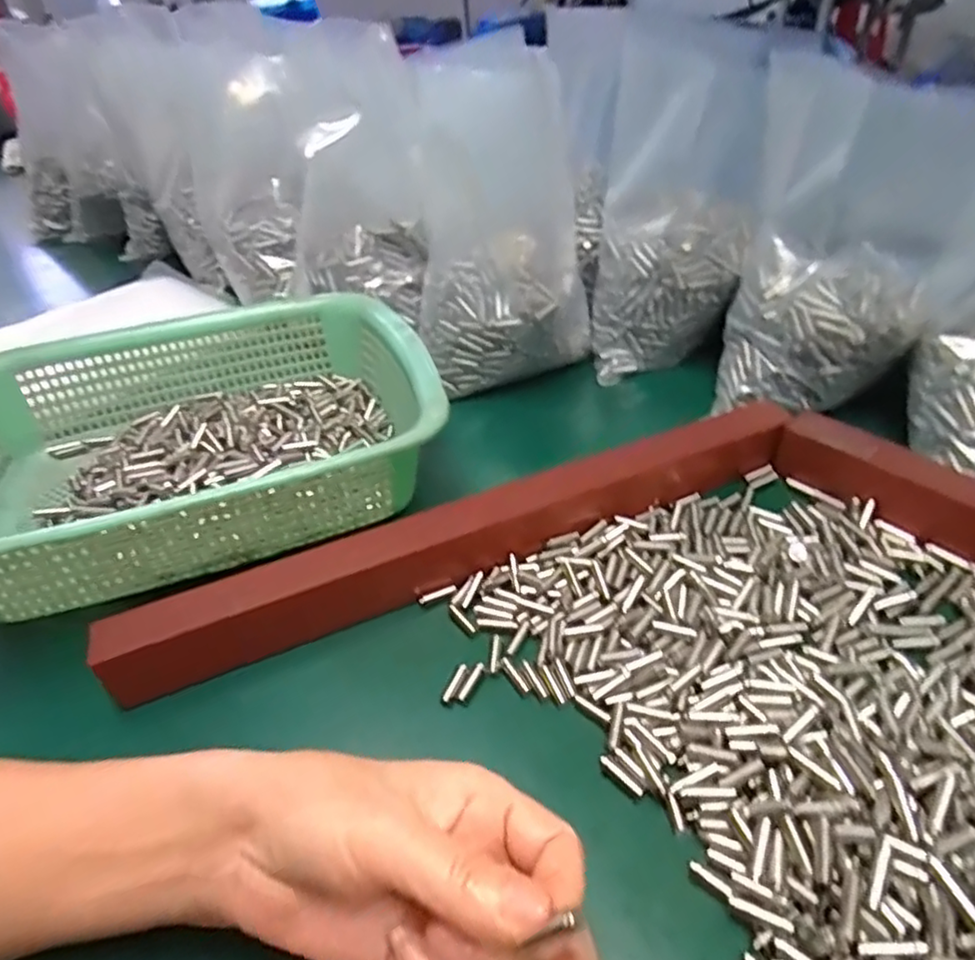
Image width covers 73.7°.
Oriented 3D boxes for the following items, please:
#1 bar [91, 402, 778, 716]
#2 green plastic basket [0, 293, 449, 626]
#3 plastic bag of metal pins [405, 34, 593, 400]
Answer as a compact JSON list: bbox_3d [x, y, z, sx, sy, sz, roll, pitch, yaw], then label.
[{"bbox_3d":[-0.003,0.026,0.357,0.383,0.041,0.027,-19,44,-14],"label":"bar"},{"bbox_3d":[-0.187,-0.032,0.416,0.297,0.078,0.225,-20,44,-15],"label":"green plastic basket"},{"bbox_3d":[0.011,-0.193,0.508,0.129,0.080,0.238,-4,87,2],"label":"plastic bag of metal pins"}]

